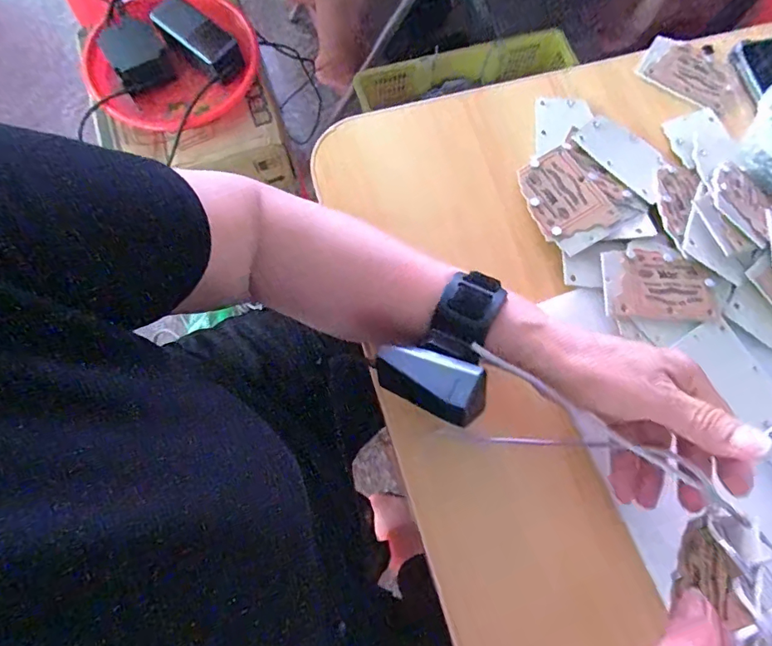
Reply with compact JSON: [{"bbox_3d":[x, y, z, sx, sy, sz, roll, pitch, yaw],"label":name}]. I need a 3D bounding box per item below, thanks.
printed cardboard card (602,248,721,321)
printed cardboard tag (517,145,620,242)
[{"bbox_3d":[0.207,-0.029,0.361,0.084,0.004,0.054,2,75,-2],"label":"printed cardboard card"},{"bbox_3d":[0.139,-0.101,0.380,0.056,0.004,0.075,-27,72,-2],"label":"printed cardboard tag"}]

